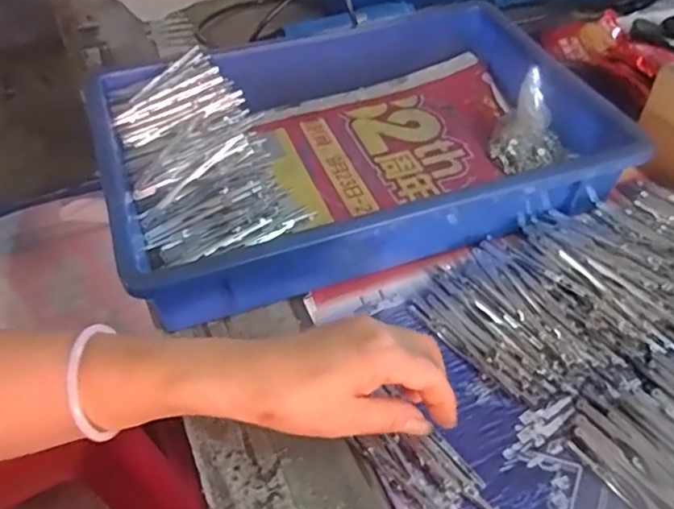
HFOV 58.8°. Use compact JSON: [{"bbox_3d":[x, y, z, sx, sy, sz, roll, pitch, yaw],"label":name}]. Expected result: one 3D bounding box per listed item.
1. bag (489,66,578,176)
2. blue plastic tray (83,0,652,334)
[{"bbox_3d":[0.183,-0.123,0.562,0.067,0.072,0.069,15,48,14],"label":"bag"},{"bbox_3d":[0.014,-0.104,0.550,0.421,0.078,0.282,-15,48,-14],"label":"blue plastic tray"}]

